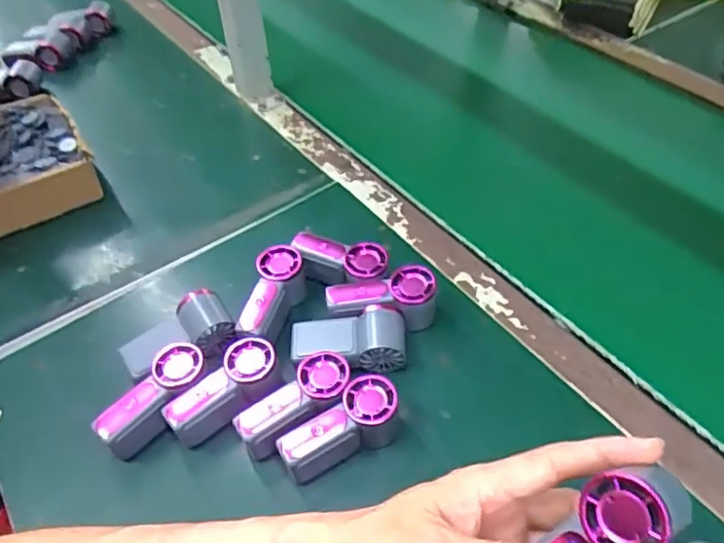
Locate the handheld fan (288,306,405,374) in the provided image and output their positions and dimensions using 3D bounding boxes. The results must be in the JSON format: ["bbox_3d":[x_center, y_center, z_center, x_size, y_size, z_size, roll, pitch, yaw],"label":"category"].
[{"bbox_3d":[-0.010,0.058,0.507,0.093,0.038,0.057,-6,48,-1],"label":"handheld fan"}]

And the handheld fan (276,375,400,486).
[{"bbox_3d":[-0.016,0.118,0.453,0.089,0.047,0.035,-23,50,-15],"label":"handheld fan"}]

